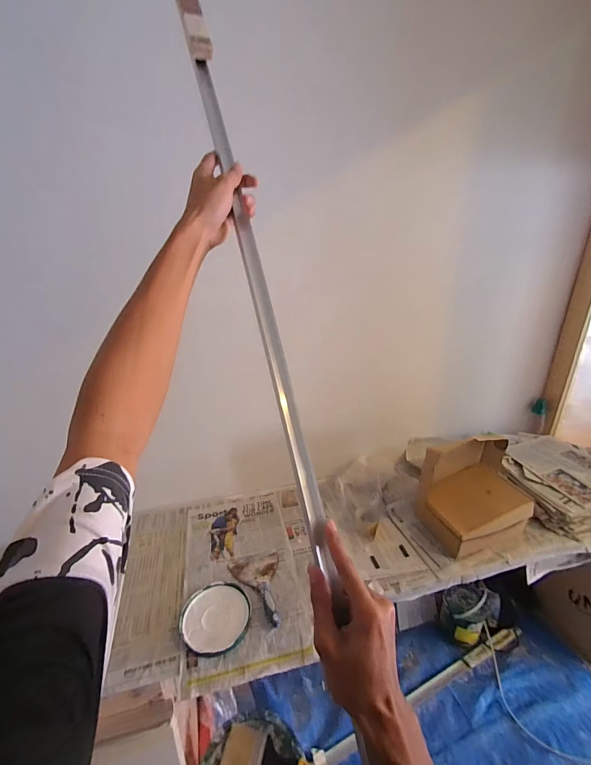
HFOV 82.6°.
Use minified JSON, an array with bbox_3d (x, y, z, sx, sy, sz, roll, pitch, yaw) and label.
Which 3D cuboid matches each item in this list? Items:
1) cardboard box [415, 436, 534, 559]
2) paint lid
[{"bbox_3d":[0.582,0.331,1.059,0.326,0.260,0.210,-7,23,-13],"label":"cardboard box"},{"bbox_3d":[-0.202,0.594,0.857,0.166,0.029,0.175,-1,22,0],"label":"paint lid"}]

